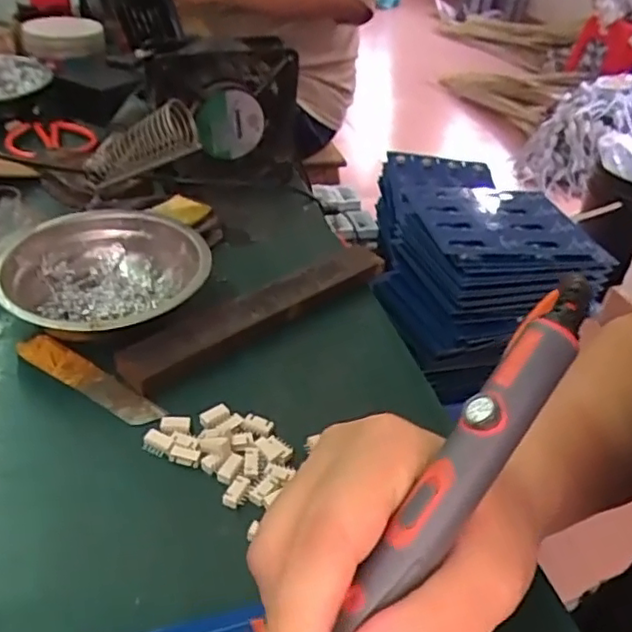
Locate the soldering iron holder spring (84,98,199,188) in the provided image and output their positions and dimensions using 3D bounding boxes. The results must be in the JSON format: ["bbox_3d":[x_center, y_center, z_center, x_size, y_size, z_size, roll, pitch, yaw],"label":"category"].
[{"bbox_3d":[-0.138,-0.118,0.465,0.122,0.034,0.034,-14,25,34],"label":"soldering iron holder spring"}]

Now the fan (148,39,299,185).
[{"bbox_3d":[-0.072,-0.161,0.527,0.120,0.116,0.044,-6,39,-15],"label":"fan"}]

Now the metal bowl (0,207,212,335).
[{"bbox_3d":[-0.131,-0.021,0.401,0.122,0.041,0.122,4,38,-3],"label":"metal bowl"}]

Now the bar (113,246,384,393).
[{"bbox_3d":[-0.034,-0.006,0.416,0.201,0.015,0.033,-28,49,-36],"label":"bar"}]

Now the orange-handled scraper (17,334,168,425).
[{"bbox_3d":[-0.130,0.036,0.366,0.100,0.004,0.019,26,58,19],"label":"orange-handled scraper"}]

